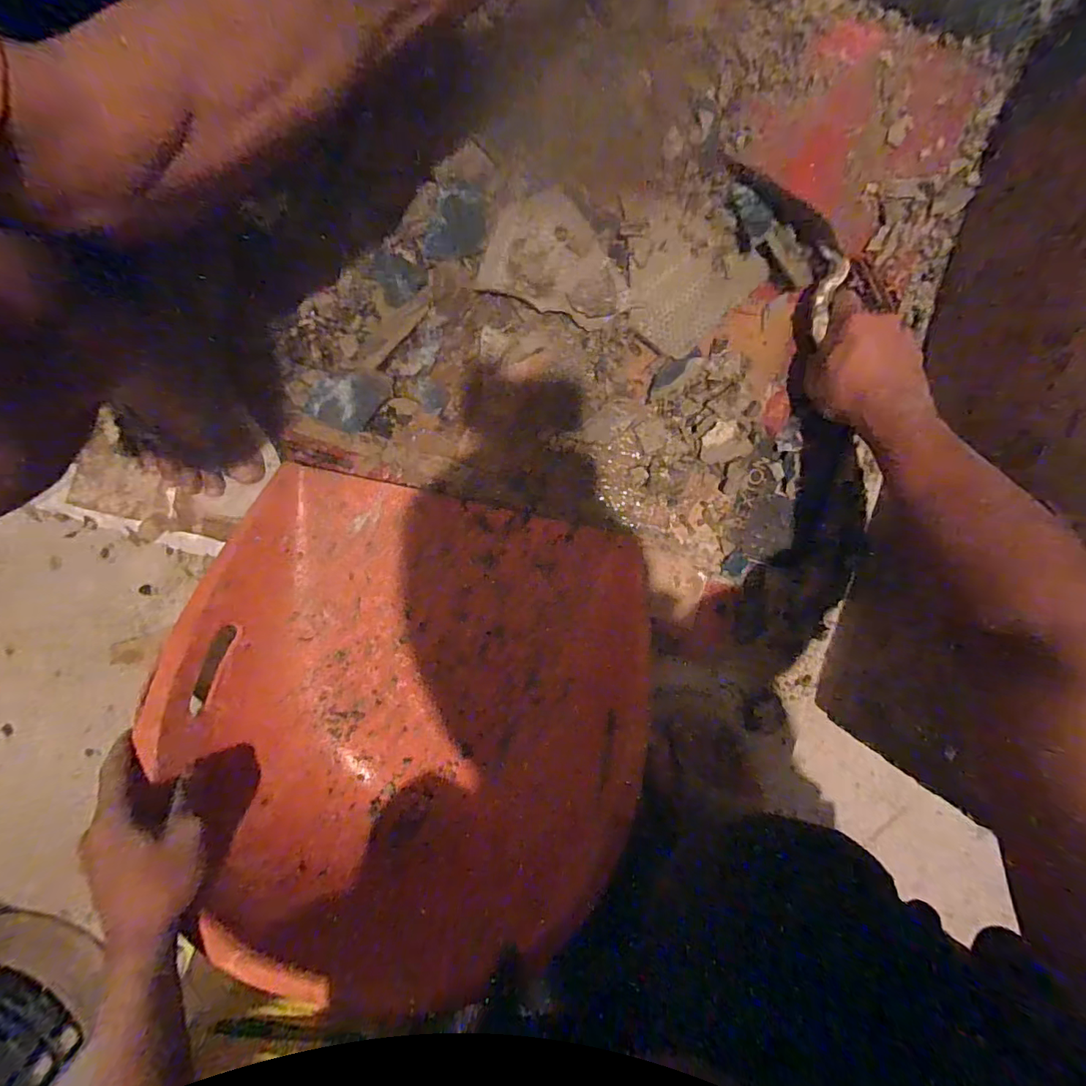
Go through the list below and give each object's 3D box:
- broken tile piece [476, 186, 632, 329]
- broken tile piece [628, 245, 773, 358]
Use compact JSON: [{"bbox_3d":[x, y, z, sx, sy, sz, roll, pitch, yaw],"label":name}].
[{"bbox_3d":[0.019,-0.273,0.489,0.139,0.007,0.095,18,111,-6],"label":"broken tile piece"},{"bbox_3d":[0.151,-0.259,0.514,0.134,0.006,0.092,-45,95,2],"label":"broken tile piece"}]

